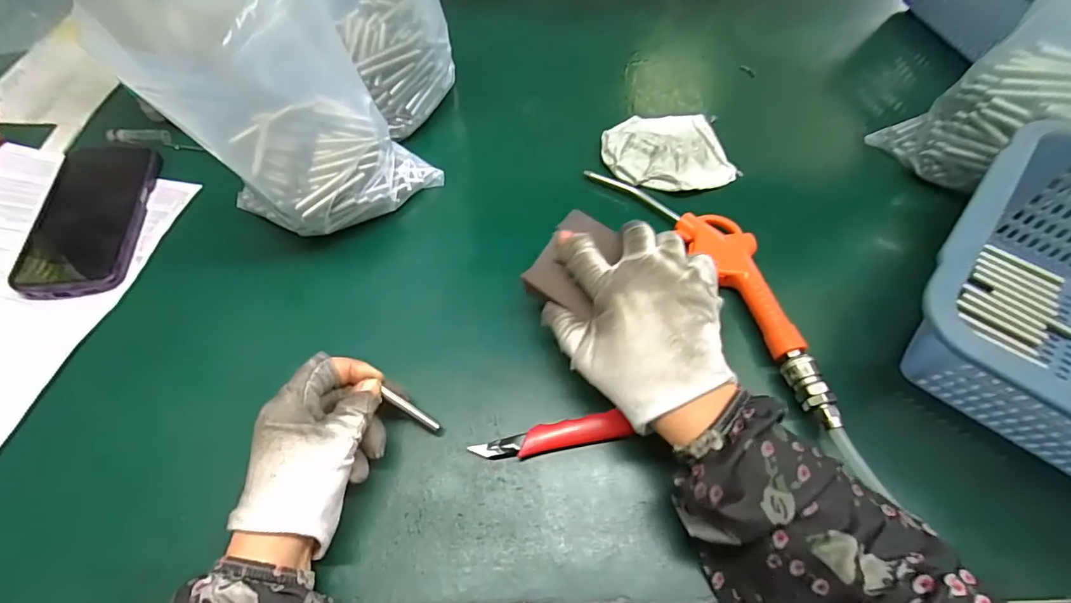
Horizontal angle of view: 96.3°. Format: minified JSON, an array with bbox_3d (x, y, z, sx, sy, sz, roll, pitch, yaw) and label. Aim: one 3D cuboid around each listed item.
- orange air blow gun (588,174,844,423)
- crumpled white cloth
[{"bbox_3d":[0.151,-0.031,0.385,0.066,0.027,0.272,-26,62,-13],"label":"orange air blow gun"},{"bbox_3d":[0.122,-0.143,0.453,0.109,0.021,0.098,-13,60,-6],"label":"crumpled white cloth"}]

